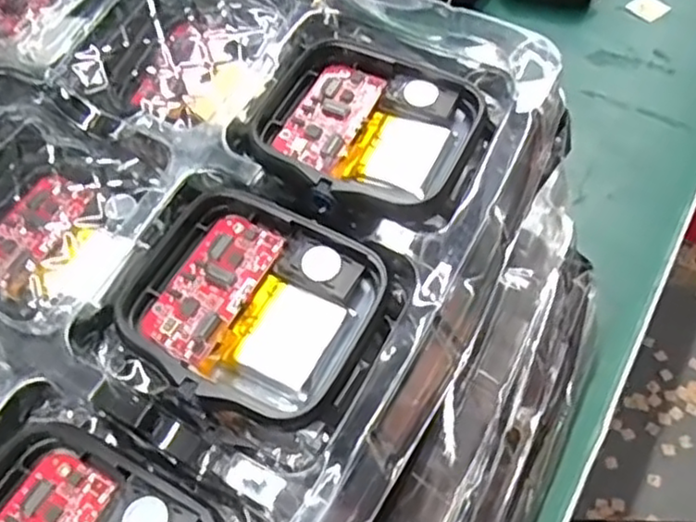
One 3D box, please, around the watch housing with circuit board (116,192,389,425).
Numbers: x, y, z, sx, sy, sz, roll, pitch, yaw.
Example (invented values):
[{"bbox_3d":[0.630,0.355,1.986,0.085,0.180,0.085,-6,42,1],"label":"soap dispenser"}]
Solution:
[{"bbox_3d":[-0.019,0.008,0.128,0.042,0.009,0.037,23,60,19],"label":"watch housing with circuit board"}]

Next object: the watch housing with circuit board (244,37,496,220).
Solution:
[{"bbox_3d":[0.004,-0.028,0.146,0.047,0.009,0.040,17,58,15],"label":"watch housing with circuit board"}]

